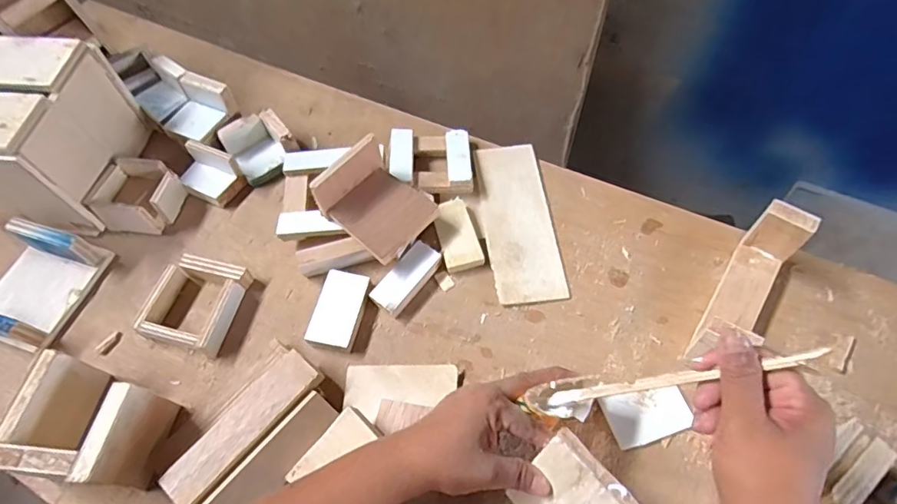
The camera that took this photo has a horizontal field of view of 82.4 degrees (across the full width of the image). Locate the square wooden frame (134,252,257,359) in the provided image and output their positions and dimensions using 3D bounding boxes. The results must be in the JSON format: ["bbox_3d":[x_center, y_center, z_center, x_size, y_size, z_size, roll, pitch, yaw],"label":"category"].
[{"bbox_3d":[-0.255,0.050,0.517,0.078,0.028,0.089,11,61,10],"label":"square wooden frame"}]

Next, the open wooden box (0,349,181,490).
[{"bbox_3d":[-0.300,0.144,0.434,0.099,0.081,0.092,5,61,7],"label":"open wooden box"}]

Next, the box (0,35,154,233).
[{"bbox_3d":[-0.458,-0.126,0.565,0.152,0.147,0.163,4,60,6],"label":"box"}]

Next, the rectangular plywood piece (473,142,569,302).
[{"bbox_3d":[0.075,-0.036,0.558,0.073,0.008,0.197,-7,60,0],"label":"rectangular plywood piece"}]

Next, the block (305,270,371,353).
[{"bbox_3d":[-0.108,0.057,0.510,0.047,0.019,0.078,11,61,10],"label":"block"}]

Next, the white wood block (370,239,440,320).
[{"bbox_3d":[-0.043,0.027,0.515,0.033,0.022,0.076,35,68,21],"label":"white wood block"}]

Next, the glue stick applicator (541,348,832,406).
[{"bbox_3d":[0.146,0.086,0.341,0.180,0.008,0.009,-24,51,38],"label":"glue stick applicator"}]

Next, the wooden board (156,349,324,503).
[{"bbox_3d":[-0.175,0.148,0.434,0.041,0.010,0.144,38,69,17],"label":"wooden board"}]

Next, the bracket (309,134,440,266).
[{"bbox_3d":[-0.070,-0.052,0.507,0.089,0.059,0.081,34,66,22],"label":"bracket"}]

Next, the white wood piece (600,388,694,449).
[{"bbox_3d":[0.174,0.141,0.447,0.070,0.006,0.043,-15,60,-5],"label":"white wood piece"}]

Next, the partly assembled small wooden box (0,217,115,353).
[{"bbox_3d":[-0.431,0.032,0.523,0.099,0.051,0.117,13,62,11],"label":"partly assembled small wooden box"}]

